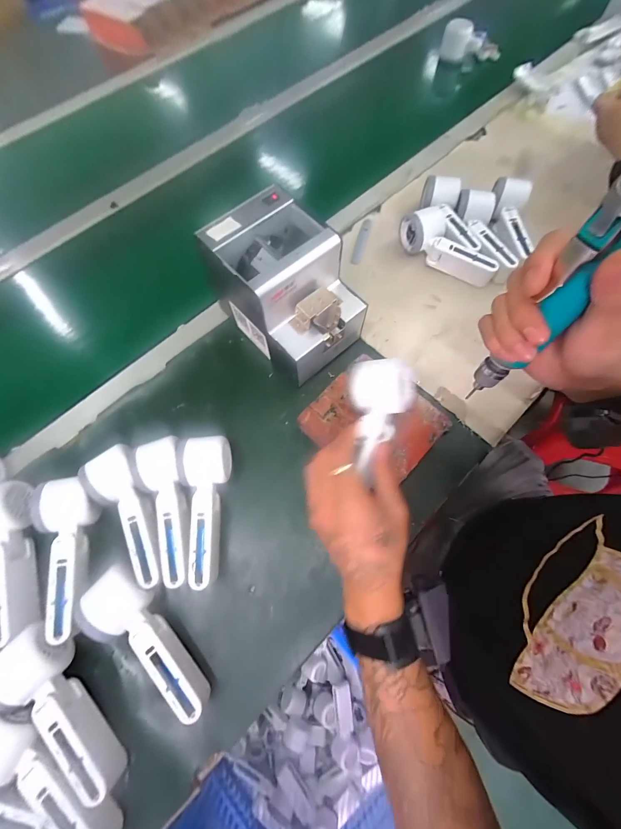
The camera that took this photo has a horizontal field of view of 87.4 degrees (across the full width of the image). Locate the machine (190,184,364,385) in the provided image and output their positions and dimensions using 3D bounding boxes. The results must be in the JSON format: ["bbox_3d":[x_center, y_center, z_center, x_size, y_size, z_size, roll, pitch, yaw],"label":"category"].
[{"bbox_3d":[-0.025,-0.157,0.434,0.129,0.155,0.177,-37,72,-12],"label":"machine"}]

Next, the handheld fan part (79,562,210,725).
[{"bbox_3d":[-0.164,0.231,0.339,0.162,0.051,0.054,34,74,13],"label":"handheld fan part"}]

